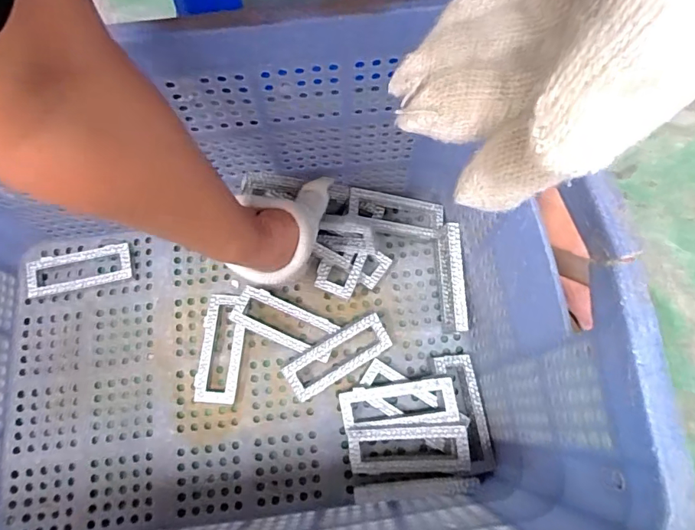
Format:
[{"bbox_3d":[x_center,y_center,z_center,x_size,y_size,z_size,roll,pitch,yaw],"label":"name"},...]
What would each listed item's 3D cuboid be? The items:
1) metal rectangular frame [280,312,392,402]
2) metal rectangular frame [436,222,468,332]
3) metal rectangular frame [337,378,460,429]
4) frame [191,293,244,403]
[{"bbox_3d":[-0.010,0.095,0.497,0.113,0.006,0.042,-31,98,-10],"label":"metal rectangular frame"},{"bbox_3d":[0.110,0.017,0.511,0.015,0.060,0.110,-1,72,-1],"label":"metal rectangular frame"},{"bbox_3d":[0.049,0.136,0.470,0.112,0.017,0.041,-8,71,13],"label":"metal rectangular frame"},{"bbox_3d":[-0.136,0.089,0.514,0.046,0.016,0.113,3,72,1],"label":"frame"}]

